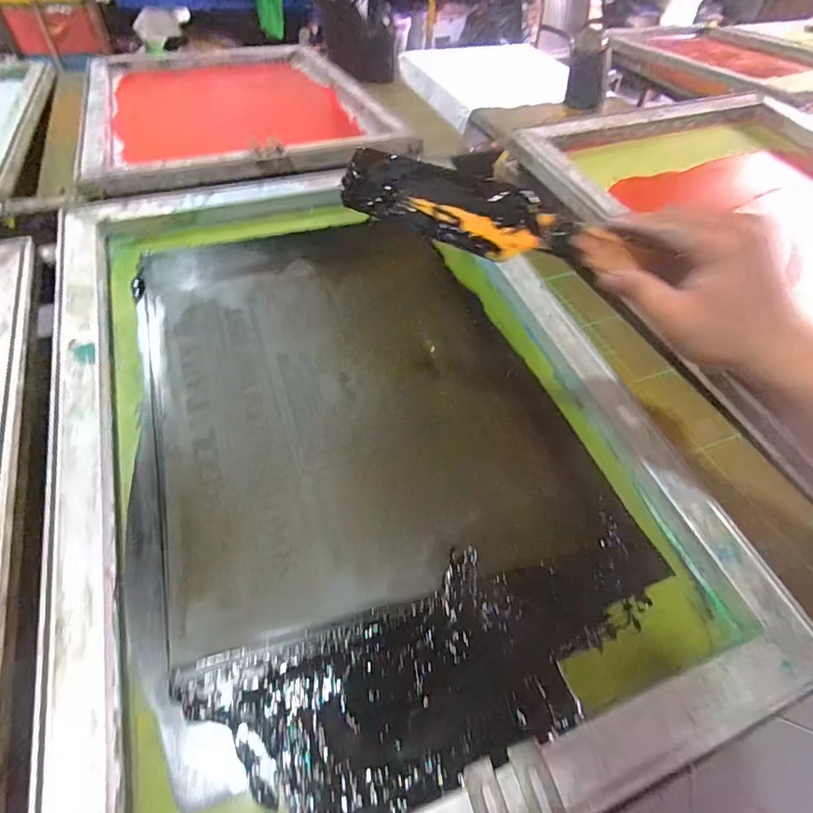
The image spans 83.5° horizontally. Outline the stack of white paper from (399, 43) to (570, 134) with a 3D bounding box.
[{"bbox_3d":[0.230,-0.906,1.253,0.412,0.050,0.474,-17,55,-15],"label":"stack of white paper"}]

